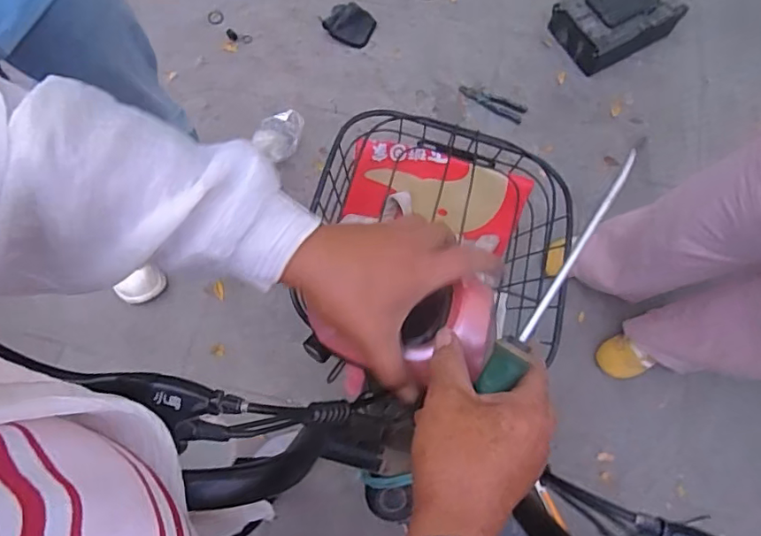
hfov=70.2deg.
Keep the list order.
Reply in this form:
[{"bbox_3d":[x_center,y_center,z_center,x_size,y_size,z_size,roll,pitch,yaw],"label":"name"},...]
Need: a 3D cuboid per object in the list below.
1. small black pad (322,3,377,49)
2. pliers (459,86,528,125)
[{"bbox_3d":[-0.085,-0.714,1.598,0.141,0.055,0.114,41,78,13],"label":"small black pad"},{"bbox_3d":[0.318,-0.474,1.551,0.196,0.020,0.049,24,75,9],"label":"pliers"}]

